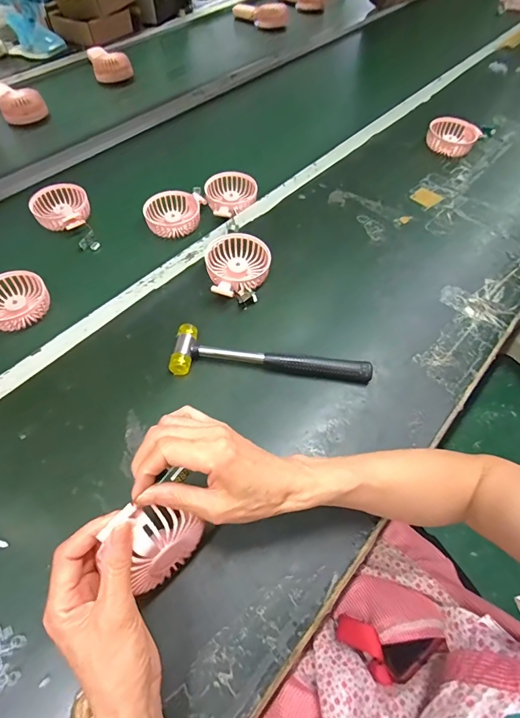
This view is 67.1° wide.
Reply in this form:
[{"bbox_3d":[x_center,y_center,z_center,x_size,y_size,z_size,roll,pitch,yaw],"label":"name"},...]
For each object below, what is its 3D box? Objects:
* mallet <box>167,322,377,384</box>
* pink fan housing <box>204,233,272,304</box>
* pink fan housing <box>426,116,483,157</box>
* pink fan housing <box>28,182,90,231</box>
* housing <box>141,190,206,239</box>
[{"bbox_3d":[0.015,-0.002,0.477,0.239,0.023,0.060,5,58,1],"label":"mallet"},{"bbox_3d":[-0.031,-0.127,0.553,0.089,0.033,0.109,-2,58,-3],"label":"pink fan housing"},{"bbox_3d":[0.379,-0.440,0.776,0.092,0.033,0.098,1,58,-1],"label":"pink fan housing"},{"bbox_3d":[-0.328,-0.244,0.645,0.085,0.050,0.071,-11,59,-8],"label":"pink fan housing"},{"bbox_3d":[-0.141,-0.244,0.656,0.100,0.029,0.079,-12,59,-9],"label":"housing"}]

